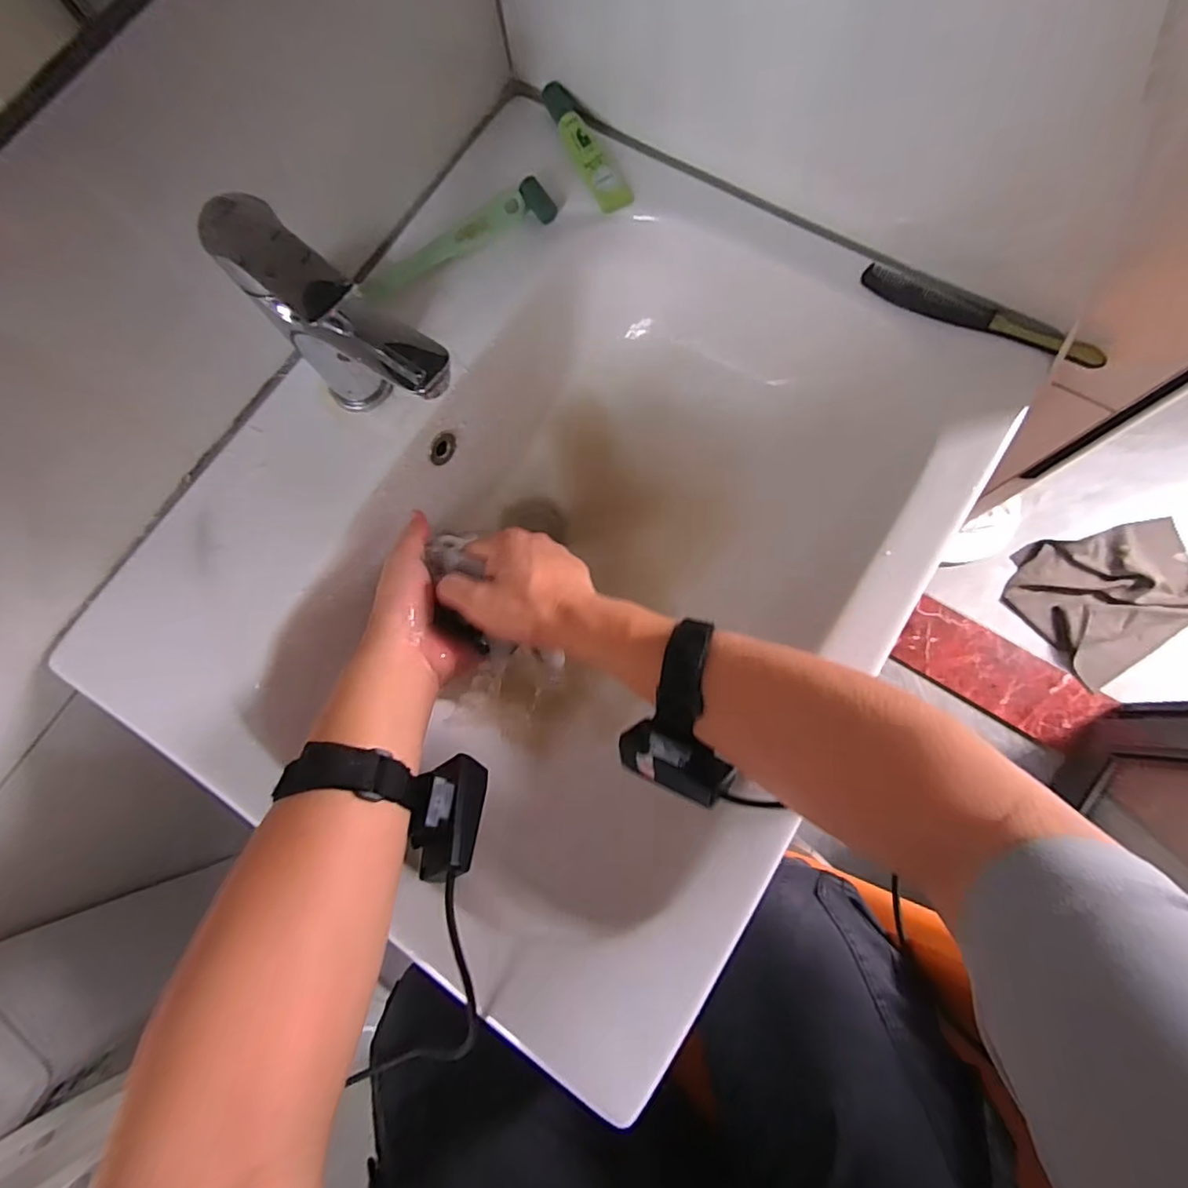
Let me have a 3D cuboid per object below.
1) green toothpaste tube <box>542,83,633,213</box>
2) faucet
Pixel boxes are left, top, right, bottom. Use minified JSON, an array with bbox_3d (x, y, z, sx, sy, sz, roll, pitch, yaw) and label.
[{"bbox_3d":[-0.007,-0.376,0.460,0.028,0.018,0.124,-26,77,-1],"label":"green toothpaste tube"},{"bbox_3d":[-0.146,-0.150,0.354,0.143,0.161,0.044,37,83,11],"label":"faucet"}]

